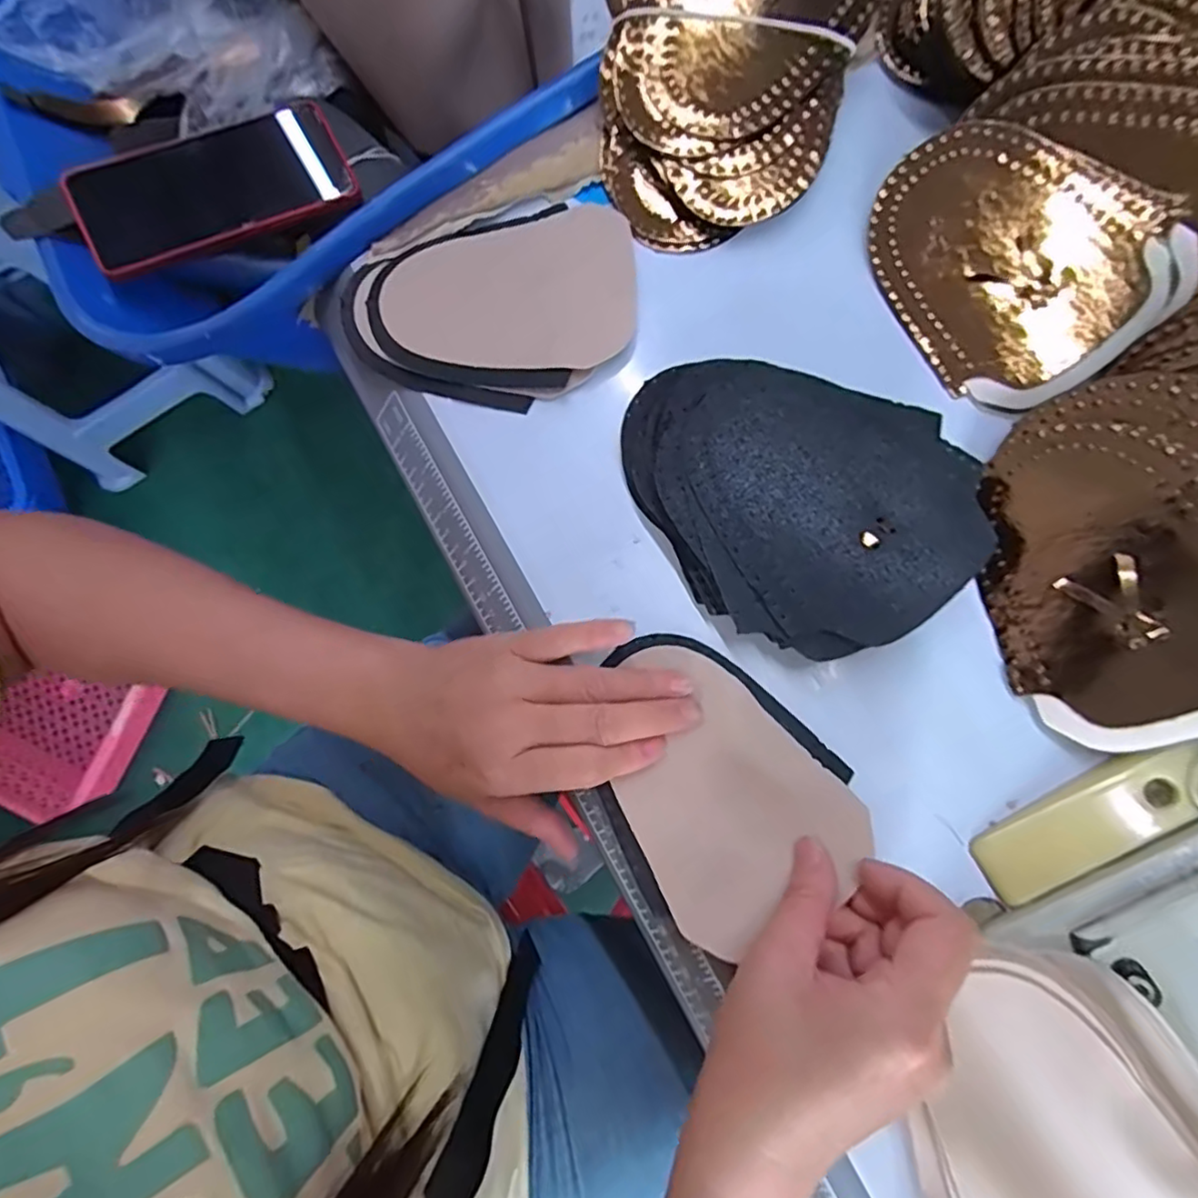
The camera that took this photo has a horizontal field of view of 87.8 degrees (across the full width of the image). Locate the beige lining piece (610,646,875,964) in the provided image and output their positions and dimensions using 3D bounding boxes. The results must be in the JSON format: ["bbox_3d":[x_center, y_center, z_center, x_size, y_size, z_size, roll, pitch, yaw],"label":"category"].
[{"bbox_3d":[0.049,0.079,0.272,0.086,0.007,0.120,-34,74,3],"label":"beige lining piece"}]

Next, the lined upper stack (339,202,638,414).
[{"bbox_3d":[-0.054,-0.148,0.321,0.147,0.020,0.103,-18,79,3],"label":"lined upper stack"}]

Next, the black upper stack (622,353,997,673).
[{"bbox_3d":[0.080,-0.044,0.275,0.152,0.040,0.112,25,84,9],"label":"black upper stack"}]

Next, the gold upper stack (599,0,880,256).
[{"bbox_3d":[0.062,-0.262,0.302,0.115,0.026,0.167,17,104,-3],"label":"gold upper stack"}]

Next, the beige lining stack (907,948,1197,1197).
[{"bbox_3d":[0.170,0.204,0.226,0.108,0.025,0.131,-27,79,1],"label":"beige lining stack"}]

